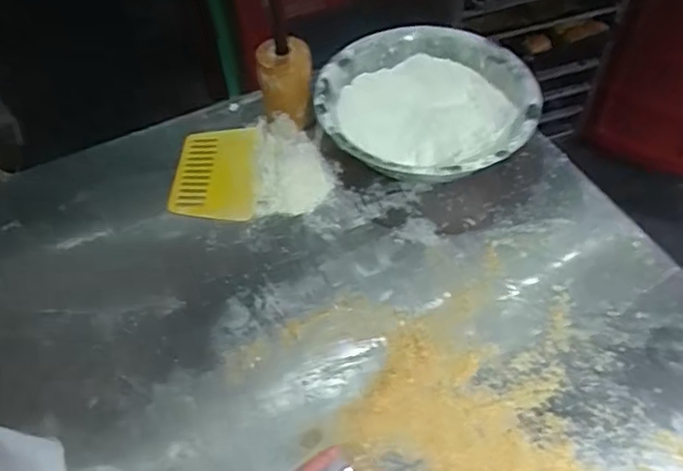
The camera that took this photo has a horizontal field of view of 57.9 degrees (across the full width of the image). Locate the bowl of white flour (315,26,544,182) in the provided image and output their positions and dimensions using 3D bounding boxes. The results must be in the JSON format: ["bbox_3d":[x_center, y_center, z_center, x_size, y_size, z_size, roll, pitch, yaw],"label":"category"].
[{"bbox_3d":[0.115,-0.169,0.848,0.281,0.087,0.261,-2,52,3],"label":"bowl of white flour"}]

